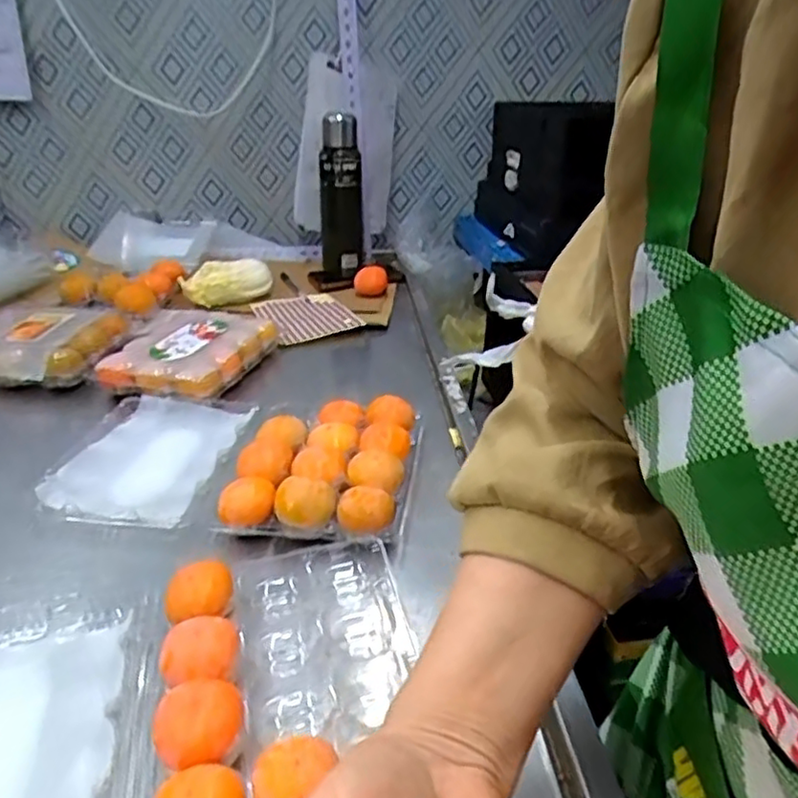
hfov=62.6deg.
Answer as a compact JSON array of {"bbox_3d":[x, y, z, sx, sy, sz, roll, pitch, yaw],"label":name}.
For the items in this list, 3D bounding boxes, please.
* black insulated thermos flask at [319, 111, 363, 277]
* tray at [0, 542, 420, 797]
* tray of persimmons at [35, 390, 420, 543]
[{"bbox_3d":[-0.104,-0.360,1.177,0.075,0.268,0.076,-3,28,-7],"label":"black insulated thermos flask"},{"bbox_3d":[-0.156,0.189,0.412,0.340,0.048,0.225,-6,29,-13],"label":"tray"},{"bbox_3d":[-0.158,0.055,0.659,0.347,0.048,0.217,6,29,9],"label":"tray of persimmons"}]

